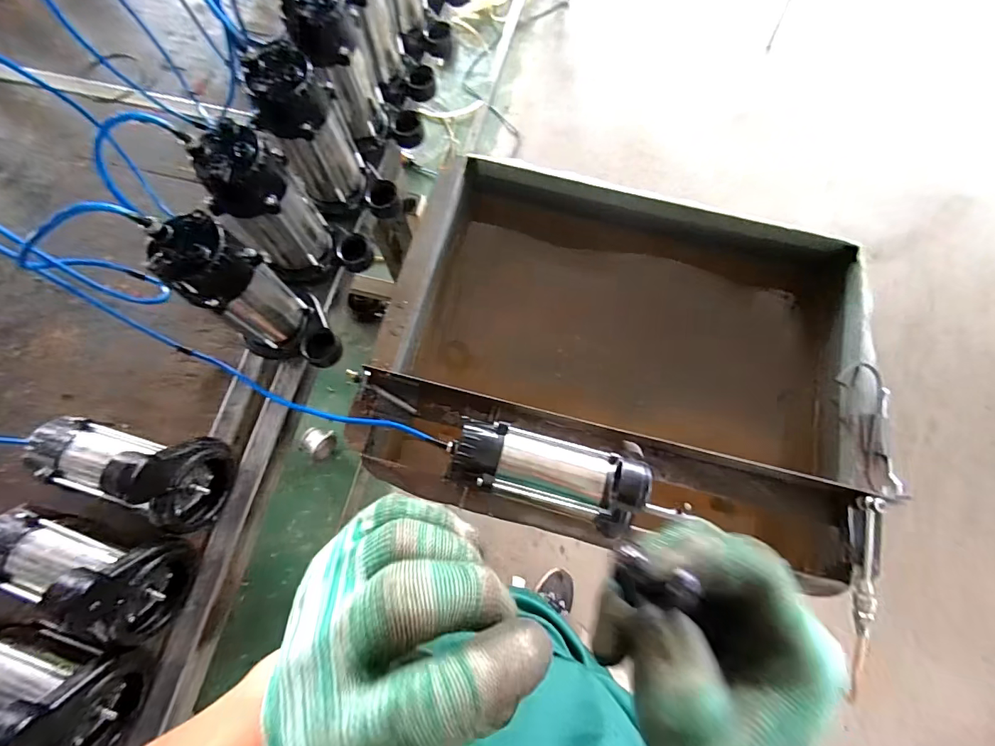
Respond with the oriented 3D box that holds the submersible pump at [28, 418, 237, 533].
[{"bbox_3d":[-0.487,0.126,0.574,0.230,0.169,0.119,8,74,3],"label":"submersible pump"}]

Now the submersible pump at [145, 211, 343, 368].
[{"bbox_3d":[-0.317,-0.094,0.601,0.161,0.240,0.115,42,78,11],"label":"submersible pump"}]

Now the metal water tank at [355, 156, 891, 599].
[{"bbox_3d":[0.204,-0.006,0.828,0.754,0.365,0.588,15,75,5],"label":"metal water tank"}]

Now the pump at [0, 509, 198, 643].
[{"bbox_3d":[-0.517,0.238,0.540,0.226,0.165,0.115,12,75,4],"label":"pump"}]

